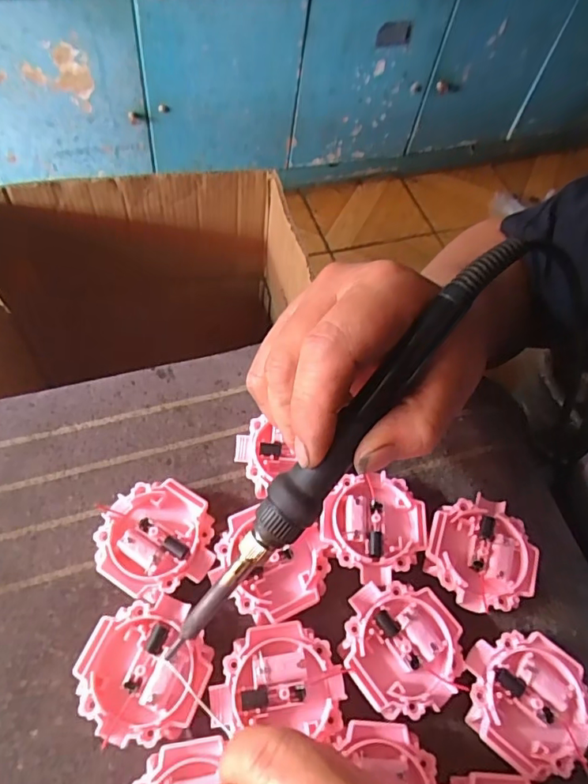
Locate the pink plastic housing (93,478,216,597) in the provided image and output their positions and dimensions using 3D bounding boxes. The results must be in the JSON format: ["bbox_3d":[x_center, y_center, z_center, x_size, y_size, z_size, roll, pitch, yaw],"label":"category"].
[{"bbox_3d":[-0.066,0.068,0.246,0.051,0.013,0.050,3,60,-5],"label":"pink plastic housing"}]

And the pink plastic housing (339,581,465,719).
[{"bbox_3d":[0.048,0.112,0.231,0.051,0.010,0.054,3,60,-5],"label":"pink plastic housing"}]

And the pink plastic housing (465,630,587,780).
[{"bbox_3d":[0.103,0.137,0.230,0.051,0.023,0.051,8,59,-2],"label":"pink plastic housing"}]

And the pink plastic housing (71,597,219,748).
[{"bbox_3d":[-0.062,0.116,0.218,0.051,0.011,0.052,3,60,-5],"label":"pink plastic housing"}]

